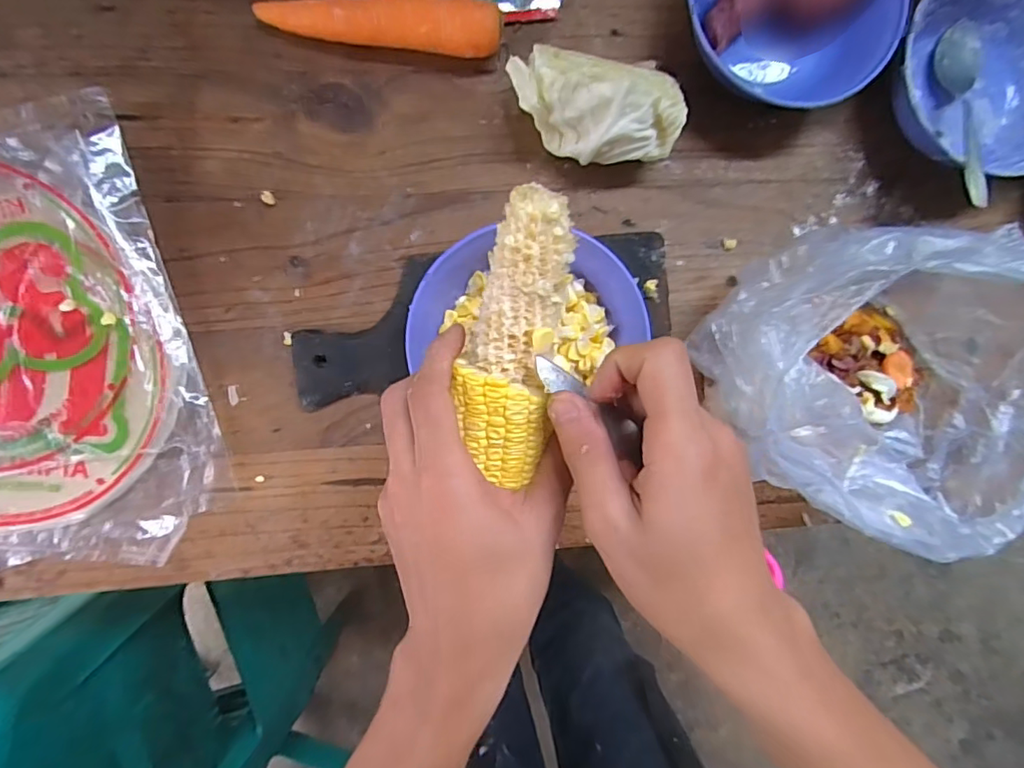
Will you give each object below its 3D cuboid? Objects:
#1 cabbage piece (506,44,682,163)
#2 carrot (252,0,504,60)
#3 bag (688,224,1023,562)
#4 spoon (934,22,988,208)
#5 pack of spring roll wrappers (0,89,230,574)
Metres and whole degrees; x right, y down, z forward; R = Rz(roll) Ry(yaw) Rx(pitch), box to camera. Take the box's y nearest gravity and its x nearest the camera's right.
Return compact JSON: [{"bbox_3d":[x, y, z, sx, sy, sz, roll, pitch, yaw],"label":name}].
[{"bbox_3d":[0.054,-0.180,0.360,0.110,0.071,0.065,1,95,-4],"label":"cabbage piece"},{"bbox_3d":[-0.086,-0.235,0.364,0.154,0.030,0.035,0,95,-4],"label":"carrot"},{"bbox_3d":[0.243,0.005,0.356,0.267,0.131,0.188,6,95,-5],"label":"bag"},{"bbox_3d":[0.320,-0.191,0.388,0.031,0.017,0.165,15,67,-5],"label":"spoon"},{"bbox_3d":[-0.337,-0.013,0.346,0.237,0.016,0.277,-15,96,-3],"label":"pack of spring roll wrappers"}]

